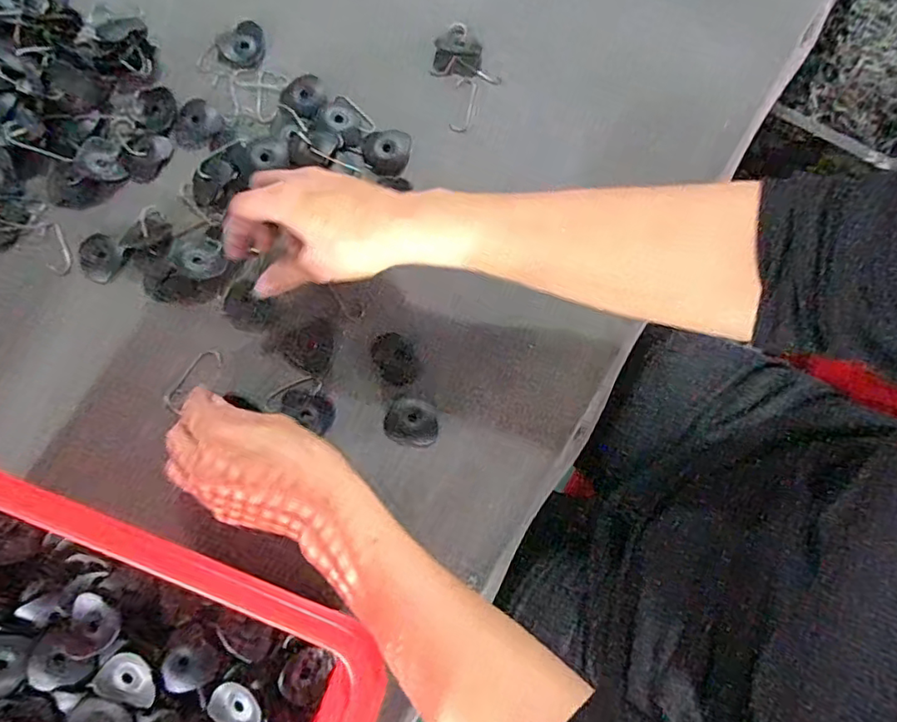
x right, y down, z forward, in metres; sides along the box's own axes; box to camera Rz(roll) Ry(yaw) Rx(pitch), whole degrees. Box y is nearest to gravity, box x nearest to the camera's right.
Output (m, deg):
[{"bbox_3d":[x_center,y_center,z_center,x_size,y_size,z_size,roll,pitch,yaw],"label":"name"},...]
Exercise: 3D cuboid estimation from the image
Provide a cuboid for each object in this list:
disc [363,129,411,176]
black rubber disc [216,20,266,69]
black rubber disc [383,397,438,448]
[{"bbox_3d":[-0.046,-0.154,0.431,0.034,0.007,0.036,0,79,1],"label":"disc"},{"bbox_3d":[-0.157,-0.242,0.447,0.036,0.004,0.035,0,79,1],"label":"black rubber disc"},{"bbox_3d":[-0.025,0.042,0.398,0.037,0.004,0.031,22,80,5],"label":"black rubber disc"}]

